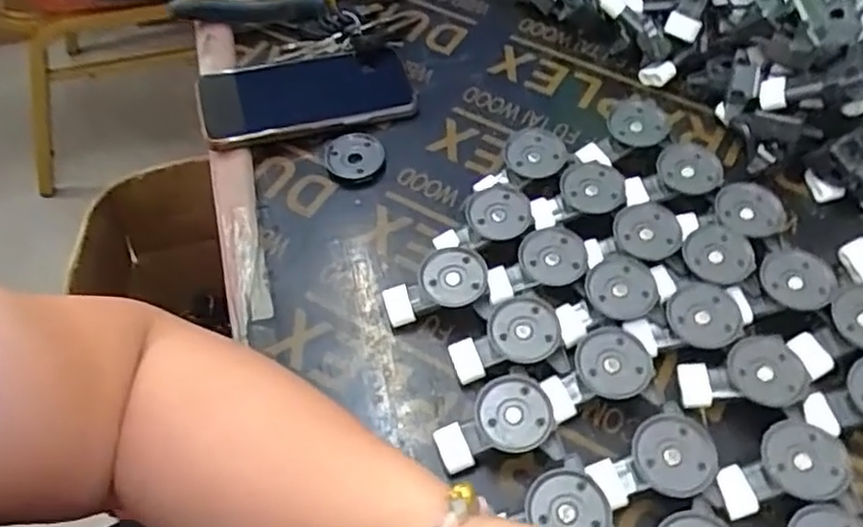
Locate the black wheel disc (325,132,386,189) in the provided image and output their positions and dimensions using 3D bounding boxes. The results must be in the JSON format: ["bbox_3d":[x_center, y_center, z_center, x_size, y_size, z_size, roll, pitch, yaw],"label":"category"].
[{"bbox_3d":[-0.056,-0.076,0.522,0.043,0.012,0.044,-1,57,2],"label":"black wheel disc"}]

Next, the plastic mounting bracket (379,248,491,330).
[{"bbox_3d":[0.002,0.015,0.451,0.065,0.027,0.039,-9,57,-4],"label":"plastic mounting bracket"}]

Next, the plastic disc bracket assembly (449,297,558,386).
[{"bbox_3d":[0.044,0.047,0.430,0.064,0.027,0.042,-8,57,-3],"label":"plastic disc bracket assembly"}]

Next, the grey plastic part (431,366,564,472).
[{"bbox_3d":[0.036,0.093,0.401,0.066,0.027,0.049,-11,57,-5],"label":"grey plastic part"}]

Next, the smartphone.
[{"bbox_3d":[-0.098,-0.133,0.548,0.159,0.016,0.078,-11,58,-13],"label":"smartphone"}]

